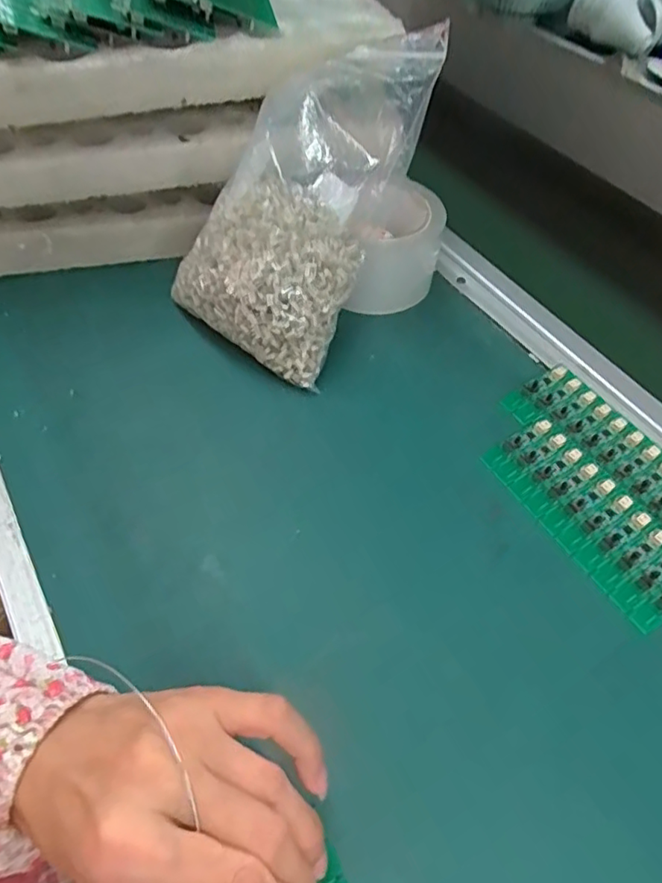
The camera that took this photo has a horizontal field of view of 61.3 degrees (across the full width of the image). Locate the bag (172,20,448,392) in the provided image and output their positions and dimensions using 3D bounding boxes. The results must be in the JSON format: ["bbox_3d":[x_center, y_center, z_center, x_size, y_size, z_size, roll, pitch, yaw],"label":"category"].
[{"bbox_3d":[-0.025,-0.164,0.381,0.133,0.219,0.081,28,21,10],"label":"bag"}]

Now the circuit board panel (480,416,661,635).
[{"bbox_3d":[0.160,0.044,0.347,0.059,0.006,0.136,-25,59,-20],"label":"circuit board panel"}]

